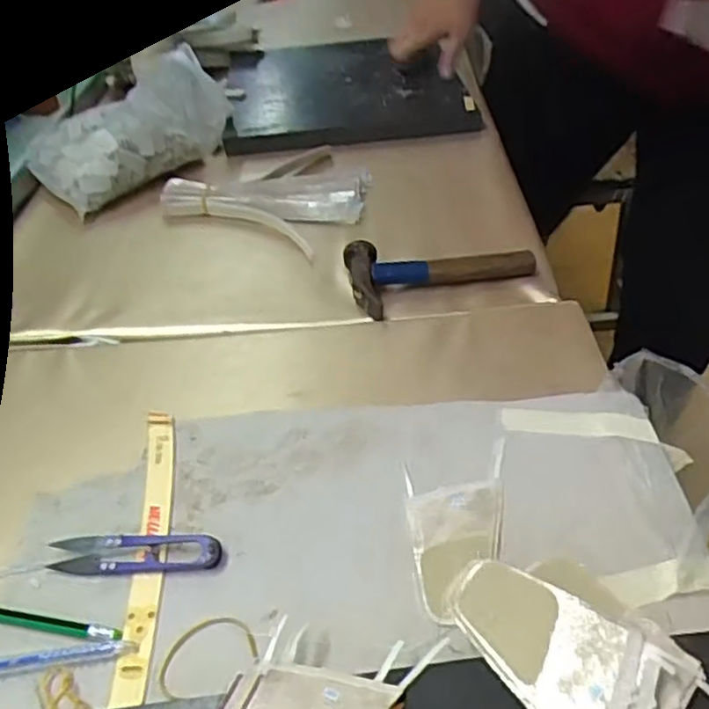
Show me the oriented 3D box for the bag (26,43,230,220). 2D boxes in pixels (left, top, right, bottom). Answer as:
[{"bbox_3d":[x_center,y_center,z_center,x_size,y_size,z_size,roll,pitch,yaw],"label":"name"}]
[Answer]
[{"bbox_3d":[-0.230,-0.239,0.765,0.068,0.108,0.220,22,46,30],"label":"bag"}]

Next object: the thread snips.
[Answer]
[{"bbox_3d":[-0.126,0.115,0.409,0.098,0.011,0.023,-4,41,0],"label":"thread snips"}]

